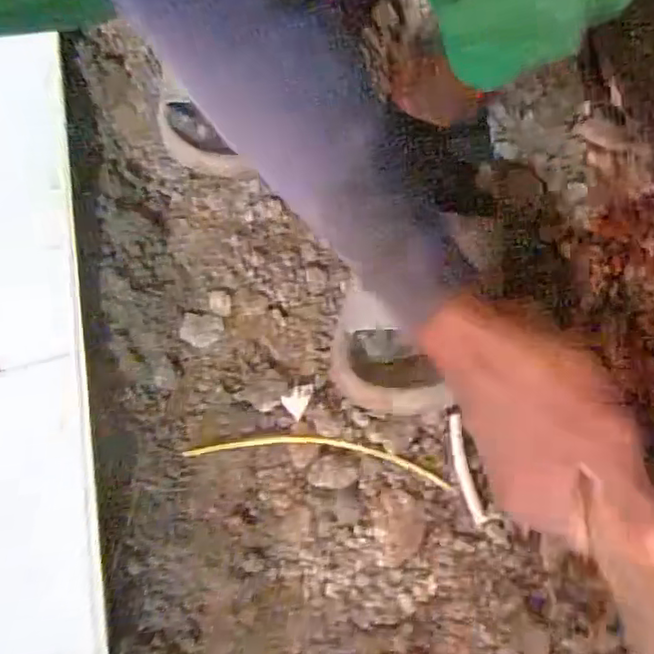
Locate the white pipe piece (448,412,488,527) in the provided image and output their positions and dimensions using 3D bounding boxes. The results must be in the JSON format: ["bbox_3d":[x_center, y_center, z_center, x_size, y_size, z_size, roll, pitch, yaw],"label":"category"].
[{"bbox_3d":[0.094,0.096,0.440,0.012,0.009,0.073,-10,63,1],"label":"white pipe piece"}]

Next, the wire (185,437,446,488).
[{"bbox_3d":[-0.009,0.088,0.450,0.185,0.011,0.022,5,64,9],"label":"wire"}]

